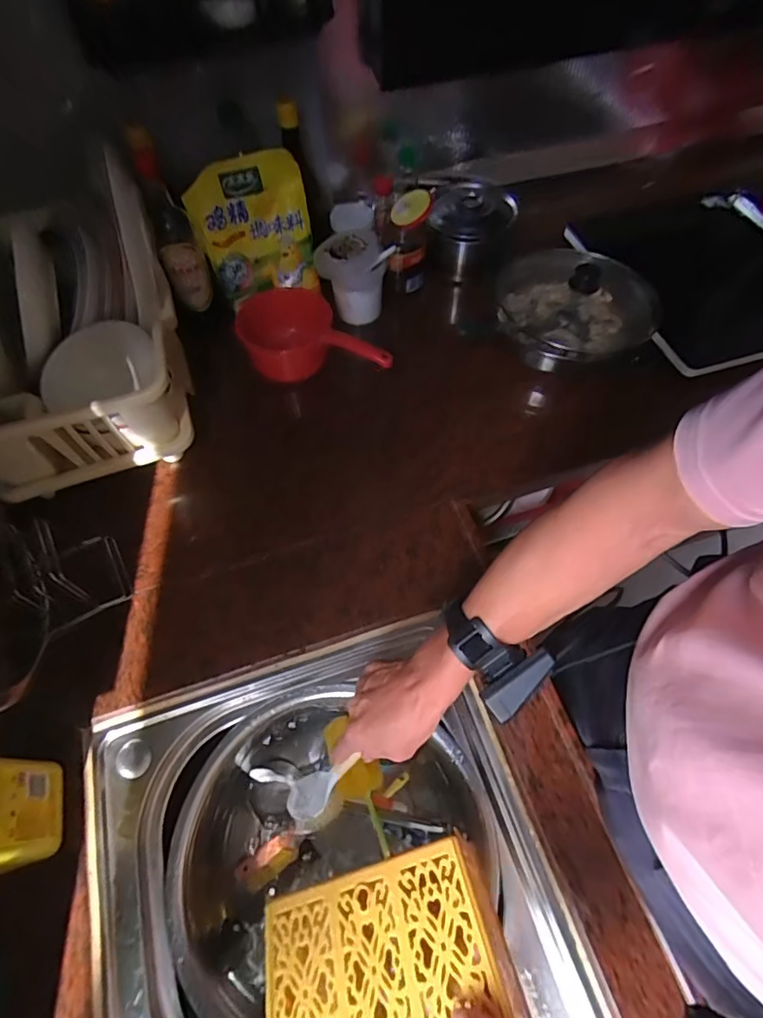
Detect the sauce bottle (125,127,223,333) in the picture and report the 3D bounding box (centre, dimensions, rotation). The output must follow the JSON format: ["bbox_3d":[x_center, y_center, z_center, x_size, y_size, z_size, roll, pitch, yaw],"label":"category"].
[{"bbox_3d":[-0.313,-0.405,0.765,0.065,0.271,0.077,-18,61,-8],"label":"sauce bottle"}]

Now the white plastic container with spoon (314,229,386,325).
[{"bbox_3d":[-0.050,-0.378,0.816,0.100,0.110,0.098,-10,60,-3],"label":"white plastic container with spoon"}]

